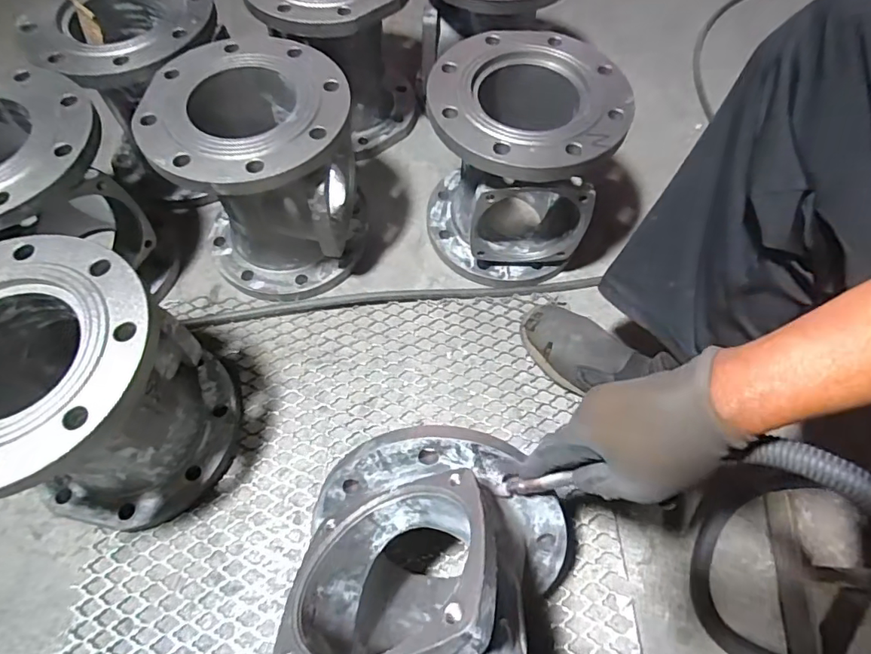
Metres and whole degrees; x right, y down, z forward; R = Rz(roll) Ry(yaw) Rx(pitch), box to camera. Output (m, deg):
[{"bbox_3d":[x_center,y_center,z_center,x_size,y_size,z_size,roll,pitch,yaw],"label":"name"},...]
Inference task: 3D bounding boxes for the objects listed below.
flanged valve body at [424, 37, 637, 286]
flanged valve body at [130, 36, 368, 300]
[{"bbox_3d":[0.110,-0.221,0.716,0.232,0.251,0.231,5,62,2],"label":"flanged valve body"},{"bbox_3d":[-0.226,-0.199,0.695,0.228,0.254,0.227,3,62,0],"label":"flanged valve body"}]

